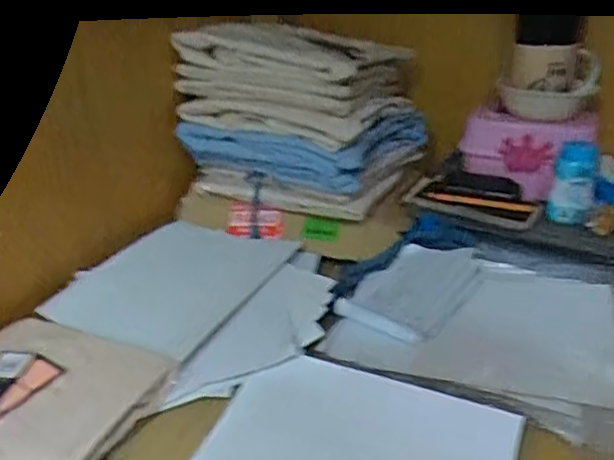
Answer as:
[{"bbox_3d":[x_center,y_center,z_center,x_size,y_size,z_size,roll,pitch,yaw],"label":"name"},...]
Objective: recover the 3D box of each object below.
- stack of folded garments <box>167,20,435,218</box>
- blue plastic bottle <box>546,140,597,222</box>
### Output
[{"bbox_3d":[-0.001,-0.168,0.892,0.289,0.199,0.239,15,30,28],"label":"stack of folded garments"},{"bbox_3d":[0.343,-0.061,0.801,0.049,0.106,0.050,14,-15,24],"label":"blue plastic bottle"}]

